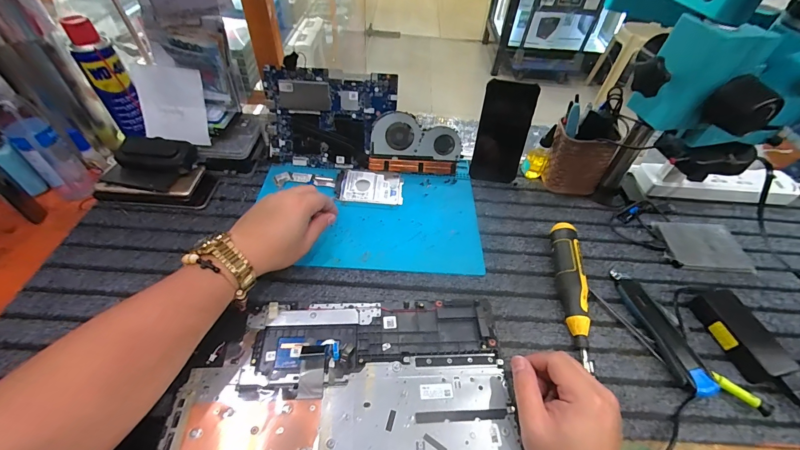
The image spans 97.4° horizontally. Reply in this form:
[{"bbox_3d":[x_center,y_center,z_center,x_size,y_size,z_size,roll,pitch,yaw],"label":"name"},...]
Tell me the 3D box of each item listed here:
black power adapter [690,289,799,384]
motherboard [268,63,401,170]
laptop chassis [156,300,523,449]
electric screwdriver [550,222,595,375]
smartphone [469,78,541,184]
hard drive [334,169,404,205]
[{"bbox_3d":[0.418,0.133,0.432,0.054,0.034,0.108,-3,52,-8],"label":"black power adapter"},{"bbox_3d":[-0.113,-0.168,0.574,0.201,0.150,0.010,4,25,-1],"label":"motherboard"},{"bbox_3d":[-0.054,0.189,0.368,0.346,0.014,0.231,1,51,-4],"label":"laptop chassis"},{"bbox_3d":[0.225,0.083,0.460,0.032,0.038,0.191,5,50,2],"label":"electric screwdriver"},{"bbox_3d":[0.170,-0.150,0.582,0.080,0.162,0.007,7,29,1],"label":"smartphone"},{"bbox_3d":[-0.050,-0.064,0.578,0.109,0.006,0.070,4,50,1],"label":"hard drive"}]

